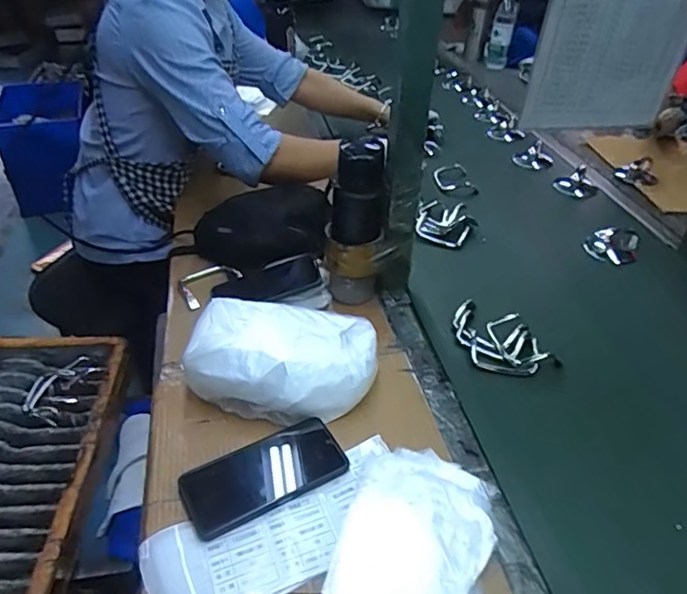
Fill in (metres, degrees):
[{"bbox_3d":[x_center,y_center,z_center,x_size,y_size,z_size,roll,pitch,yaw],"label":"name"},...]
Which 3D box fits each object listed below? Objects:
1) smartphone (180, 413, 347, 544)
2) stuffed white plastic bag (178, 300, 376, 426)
[{"bbox_3d":[-0.081,0.182,0.576,0.167,0.012,0.080,-17,43,-24],"label":"smartphone"},{"bbox_3d":[-0.071,0.074,0.656,0.210,0.073,0.130,6,39,3],"label":"stuffed white plastic bag"}]

